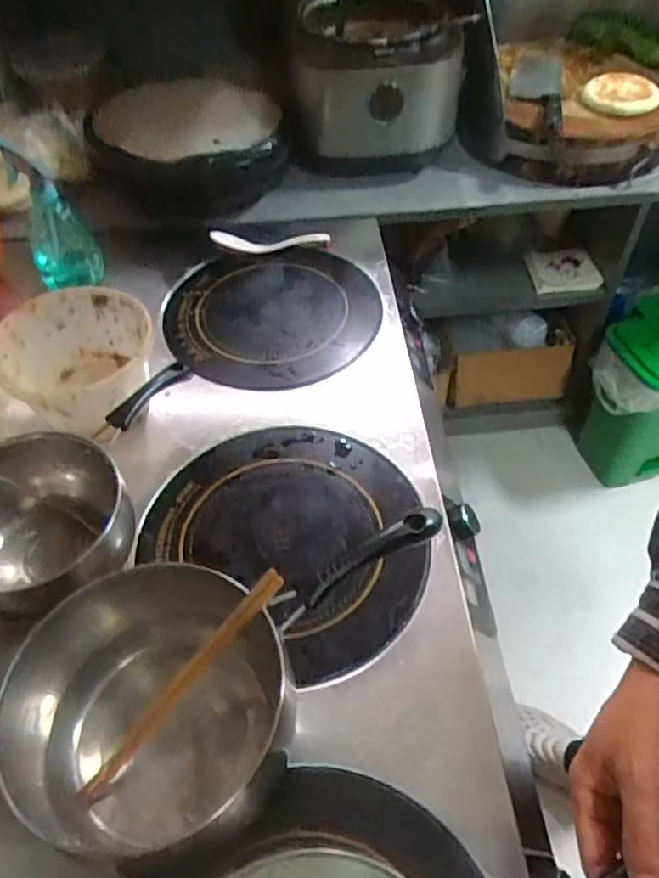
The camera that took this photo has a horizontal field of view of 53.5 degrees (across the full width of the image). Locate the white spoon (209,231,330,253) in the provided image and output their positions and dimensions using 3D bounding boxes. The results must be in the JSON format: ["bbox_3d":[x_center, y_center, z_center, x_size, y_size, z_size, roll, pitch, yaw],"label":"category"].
[{"bbox_3d":[-0.085,-0.287,0.947,0.172,0.037,0.029,-4,52,-3],"label":"white spoon"}]

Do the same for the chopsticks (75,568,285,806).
[{"bbox_3d":[-0.112,0.188,0.495,0.016,0.015,0.232,42,94,28],"label":"chopsticks"}]

